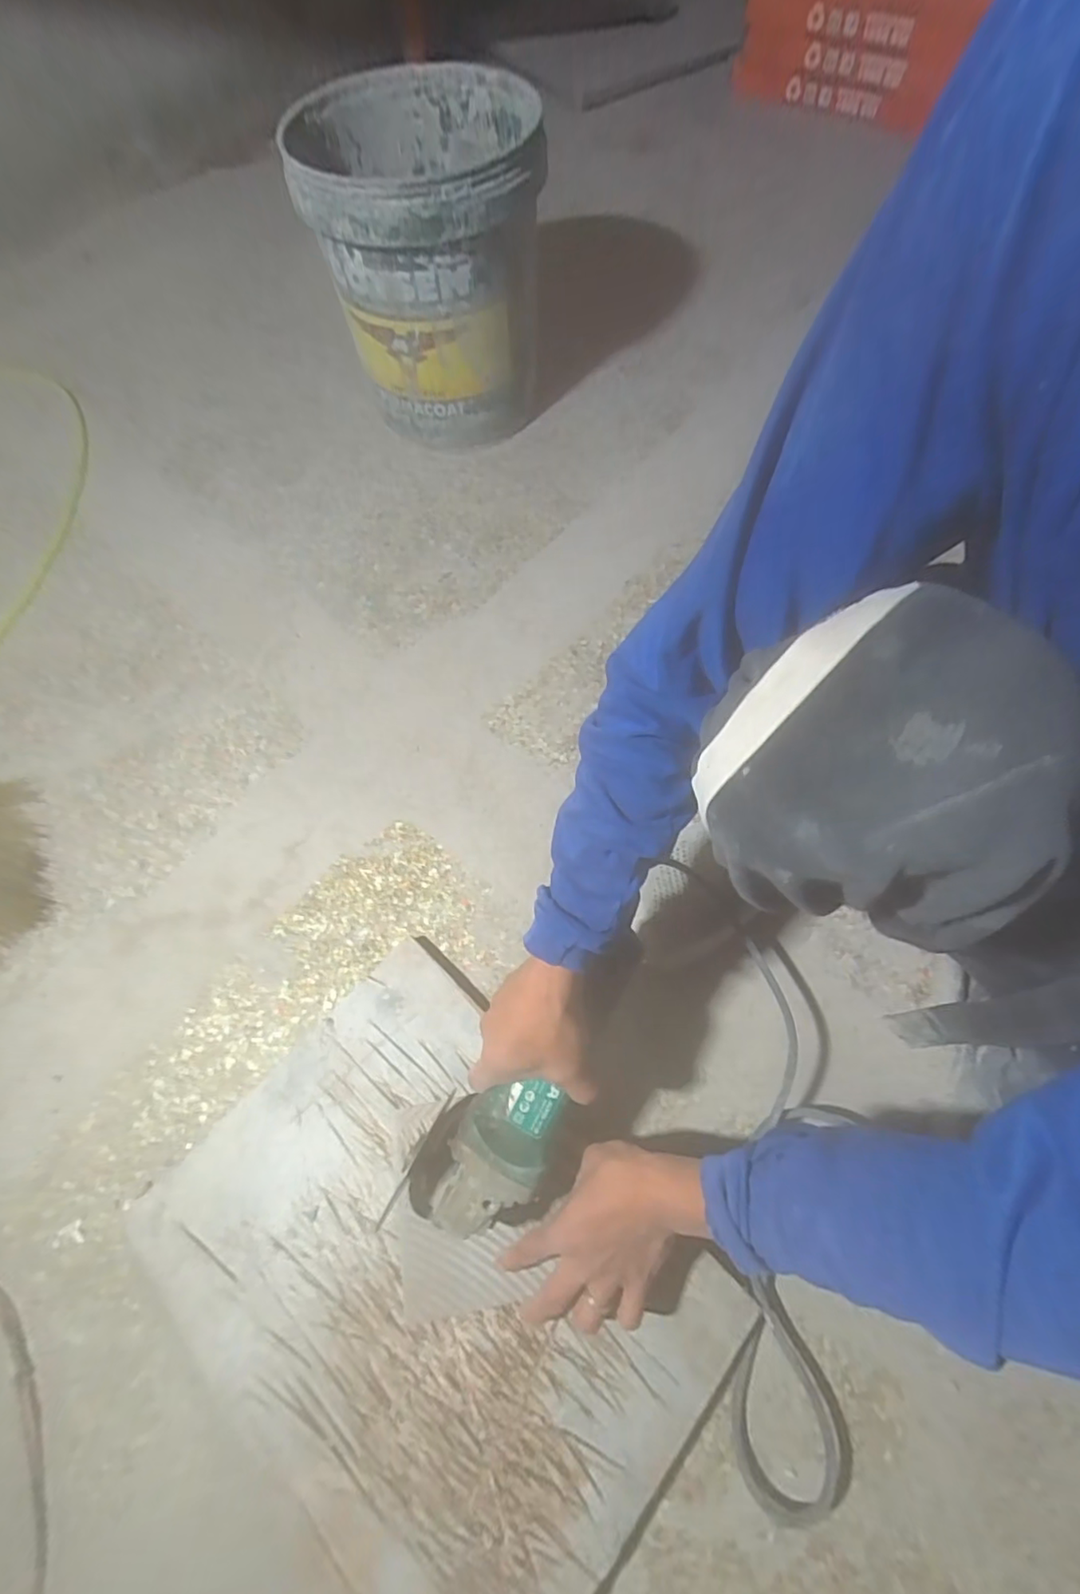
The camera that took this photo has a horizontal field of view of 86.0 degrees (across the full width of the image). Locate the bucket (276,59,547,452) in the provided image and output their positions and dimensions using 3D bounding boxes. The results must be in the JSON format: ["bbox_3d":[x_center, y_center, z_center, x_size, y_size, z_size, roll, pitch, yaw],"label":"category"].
[{"bbox_3d":[-0.136,-0.666,0.772,0.267,0.338,0.275,-1,64,2],"label":"bucket"}]

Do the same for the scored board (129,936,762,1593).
[{"bbox_3d":[-0.087,0.372,0.464,0.420,0.020,0.322,41,73,21],"label":"scored board"}]

